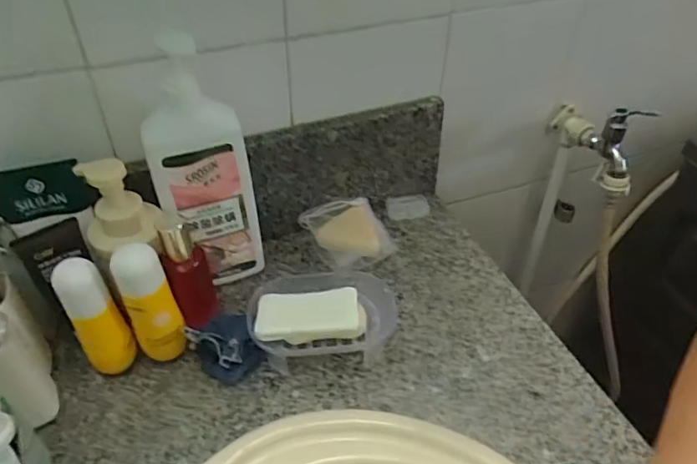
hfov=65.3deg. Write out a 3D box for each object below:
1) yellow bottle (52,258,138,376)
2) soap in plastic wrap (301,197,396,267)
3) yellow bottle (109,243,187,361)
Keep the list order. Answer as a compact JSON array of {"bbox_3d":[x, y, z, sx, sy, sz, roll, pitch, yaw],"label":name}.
[{"bbox_3d":[-0.251,0.094,0.549,0.044,0.153,0.038,-29,50,-27],"label":"yellow bottle"},{"bbox_3d":[0.002,0.001,0.719,0.101,0.040,0.095,-19,46,-19],"label":"soap in plastic wrap"},{"bbox_3d":[-0.200,0.082,0.558,0.046,0.157,0.036,-25,48,-24],"label":"yellow bottle"}]

